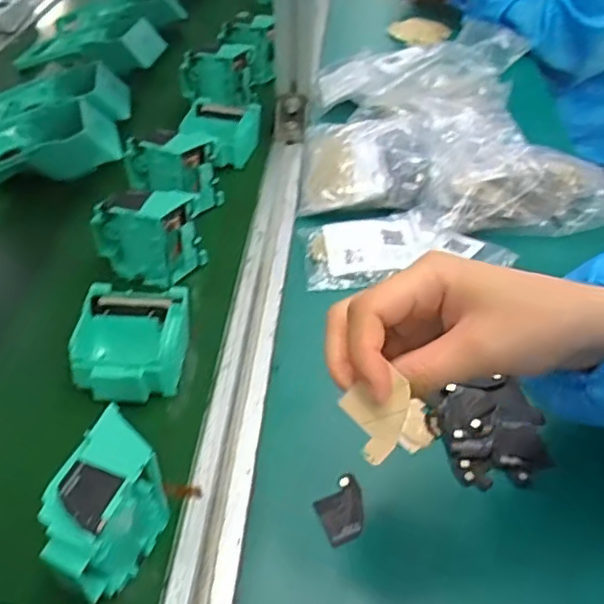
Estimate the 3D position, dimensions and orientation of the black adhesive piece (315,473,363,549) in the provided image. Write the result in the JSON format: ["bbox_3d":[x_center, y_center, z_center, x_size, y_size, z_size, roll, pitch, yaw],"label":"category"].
[{"bbox_3d":[0.025,0.125,0.367,0.031,0.006,0.039,-17,48,-17],"label":"black adhesive piece"}]

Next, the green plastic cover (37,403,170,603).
[{"bbox_3d":[-0.103,0.111,0.321,0.046,0.061,0.080,18,47,16],"label":"green plastic cover"}]

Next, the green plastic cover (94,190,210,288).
[{"bbox_3d":[-0.126,-0.051,0.495,0.085,0.080,0.030,-2,45,-3],"label":"green plastic cover"}]

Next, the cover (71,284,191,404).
[{"bbox_3d":[-0.123,0.028,0.439,0.074,0.030,0.085,1,45,0],"label":"cover"}]

